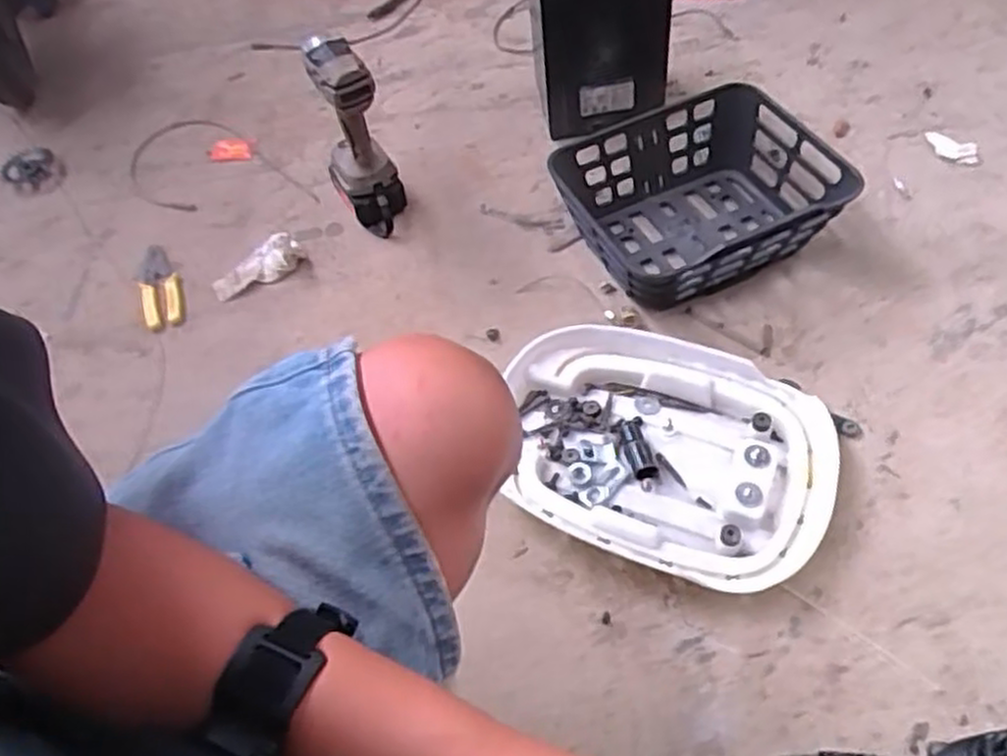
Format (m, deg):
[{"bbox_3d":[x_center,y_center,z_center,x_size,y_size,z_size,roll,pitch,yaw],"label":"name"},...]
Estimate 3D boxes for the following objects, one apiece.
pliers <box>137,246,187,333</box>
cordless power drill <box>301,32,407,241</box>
[{"bbox_3d":[-0.468,-0.130,1.060,0.058,0.019,0.163,-22,55,-12],"label":"pliers"},{"bbox_3d":[-0.188,-0.307,1.006,0.089,0.249,0.089,-15,54,-8],"label":"cordless power drill"}]

